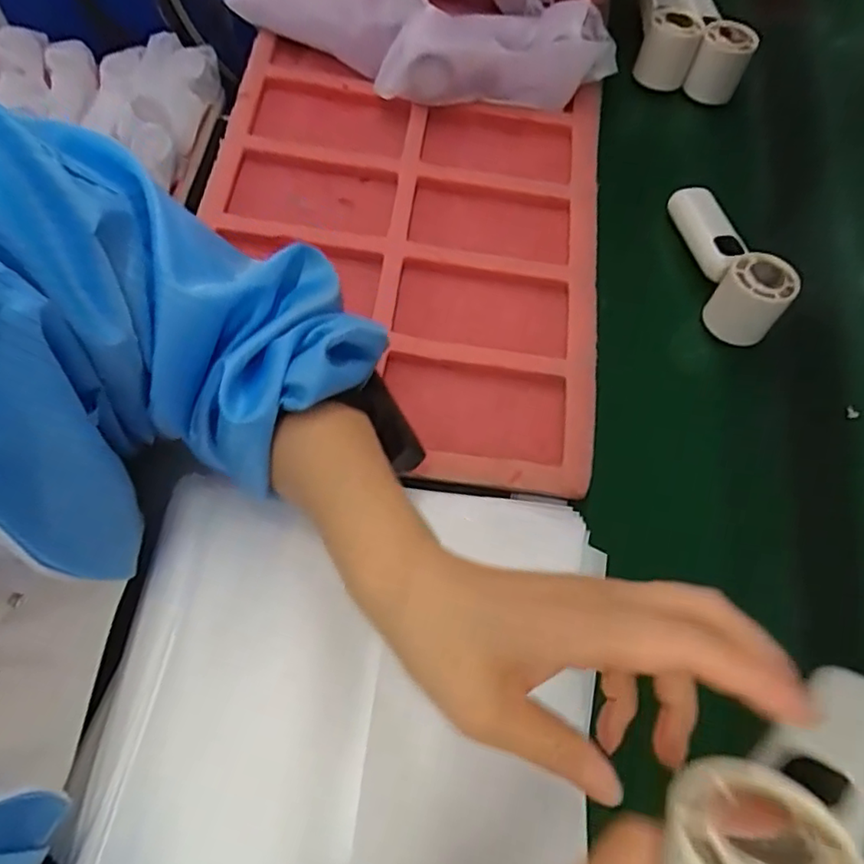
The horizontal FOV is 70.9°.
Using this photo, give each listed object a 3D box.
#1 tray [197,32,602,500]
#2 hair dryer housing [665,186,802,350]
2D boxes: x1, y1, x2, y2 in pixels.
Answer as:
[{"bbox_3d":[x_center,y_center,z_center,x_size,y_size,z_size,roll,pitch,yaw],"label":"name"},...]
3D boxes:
[{"bbox_3d":[-0.026,-0.154,0.513,0.326,0.044,0.396,9,66,-2],"label":"tray"},{"bbox_3d":[0.258,-0.154,0.520,0.056,0.055,0.157,-2,67,-6],"label":"hair dryer housing"}]

